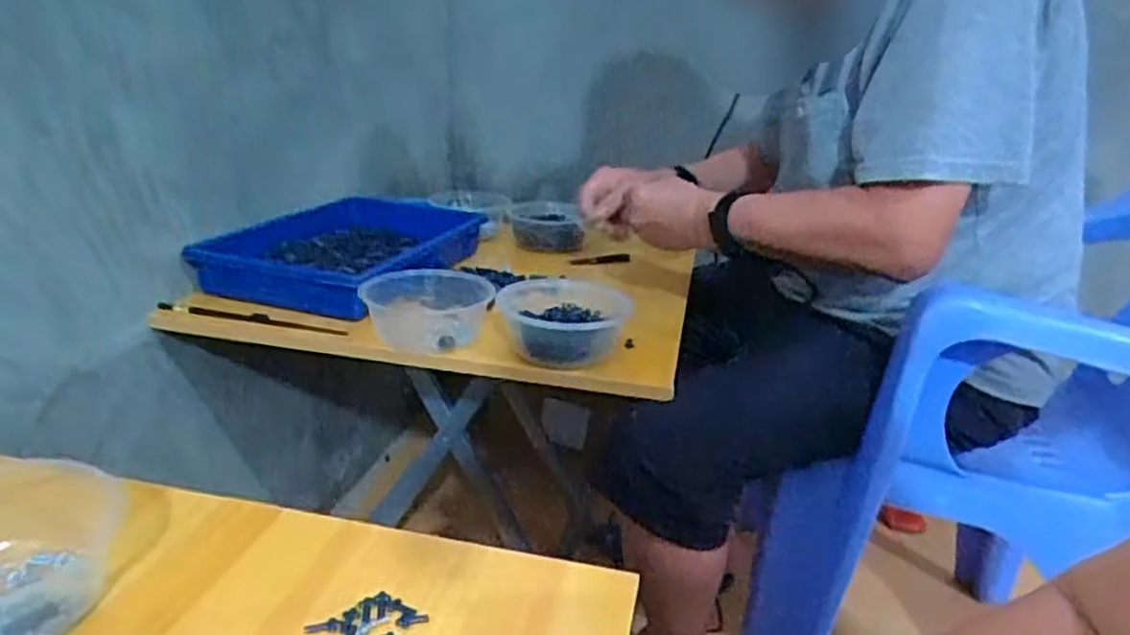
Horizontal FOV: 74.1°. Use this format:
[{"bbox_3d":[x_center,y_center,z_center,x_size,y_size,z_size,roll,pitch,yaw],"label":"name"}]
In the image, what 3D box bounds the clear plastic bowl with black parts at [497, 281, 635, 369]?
[{"bbox_3d":[-0.007,0.005,0.768,0.126,0.054,0.119,4,22,-2],"label":"clear plastic bowl with black parts"}]

